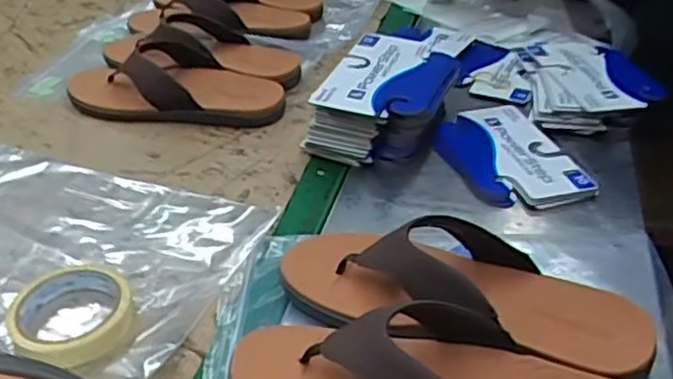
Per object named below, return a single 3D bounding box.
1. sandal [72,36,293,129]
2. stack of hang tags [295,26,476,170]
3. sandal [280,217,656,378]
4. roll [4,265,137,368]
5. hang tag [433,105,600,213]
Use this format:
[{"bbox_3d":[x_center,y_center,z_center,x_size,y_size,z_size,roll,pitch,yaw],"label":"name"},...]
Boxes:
[{"bbox_3d":[-0.205,-0.136,0.860,0.286,0.063,0.112,6,34,10],"label":"sandal"},{"bbox_3d":[0.059,-0.101,0.780,0.124,0.087,0.196,15,37,22],"label":"stack of hang tags"},{"bbox_3d":[0.091,0.079,0.530,0.278,0.073,0.103,15,37,22],"label":"sandal"},{"bbox_3d":[-0.214,0.100,0.555,0.094,0.023,0.099,-1,34,1],"label":"roll"},{"bbox_3d":[0.182,-0.036,0.744,0.124,0.018,0.188,-9,35,-11],"label":"hang tag"}]

